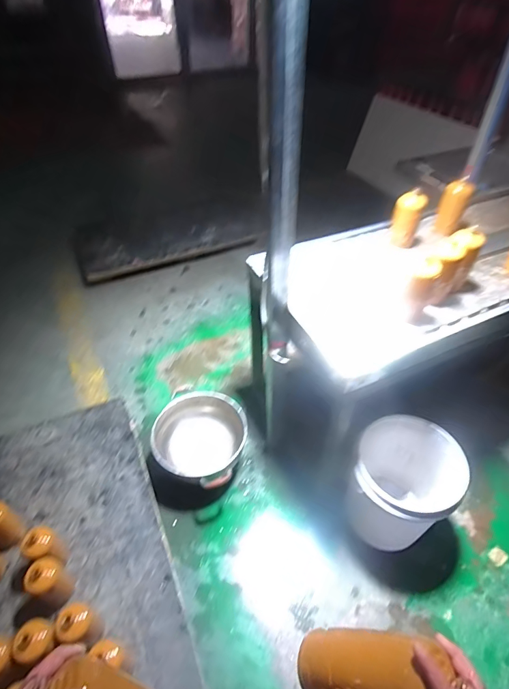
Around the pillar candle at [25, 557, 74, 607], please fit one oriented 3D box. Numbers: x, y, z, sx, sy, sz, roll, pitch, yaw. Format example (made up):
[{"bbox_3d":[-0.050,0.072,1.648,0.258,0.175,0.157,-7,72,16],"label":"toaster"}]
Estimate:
[{"bbox_3d":[-0.561,0.644,1.075,0.091,0.178,0.088,1,45,-1],"label":"pillar candle"}]

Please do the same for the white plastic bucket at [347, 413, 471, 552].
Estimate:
[{"bbox_3d":[0.464,0.459,1.292,0.287,0.361,0.329,25,51,22],"label":"white plastic bucket"}]

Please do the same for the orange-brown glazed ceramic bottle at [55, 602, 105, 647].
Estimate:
[{"bbox_3d":[-0.436,0.723,1.003,0.082,0.193,0.075,1,45,-1],"label":"orange-brown glazed ceramic bottle"}]

